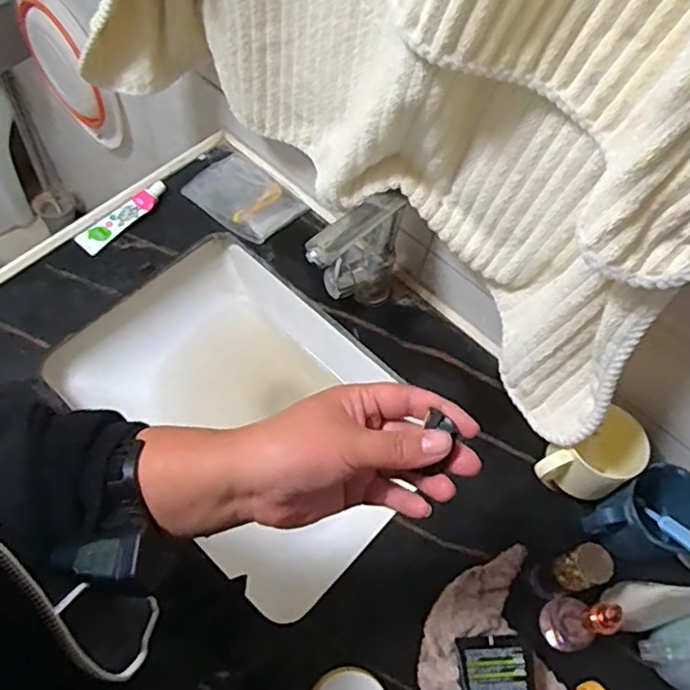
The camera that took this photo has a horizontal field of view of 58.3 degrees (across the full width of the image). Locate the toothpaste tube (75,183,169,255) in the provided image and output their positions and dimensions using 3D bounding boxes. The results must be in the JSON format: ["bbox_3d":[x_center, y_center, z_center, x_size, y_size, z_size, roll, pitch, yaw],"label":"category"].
[{"bbox_3d":[-0.296,-0.173,0.831,0.036,0.013,0.137,40,65,15],"label":"toothpaste tube"}]

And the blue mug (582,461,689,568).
[{"bbox_3d":[0.310,0.182,0.637,0.102,0.086,0.078,-29,68,-19],"label":"blue mug"}]

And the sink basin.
[{"bbox_3d":[-0.114,0.089,0.806,0.439,0.165,0.300,41,65,16],"label":"sink basin"}]

